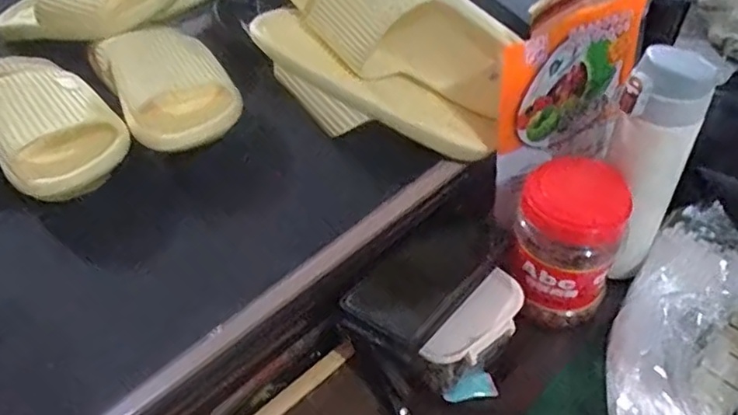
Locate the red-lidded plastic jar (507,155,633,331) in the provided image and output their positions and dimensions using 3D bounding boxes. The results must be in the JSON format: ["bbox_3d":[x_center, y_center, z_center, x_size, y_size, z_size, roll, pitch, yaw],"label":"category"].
[{"bbox_3d":[0.172,0.031,0.534,0.084,0.131,0.080,-1,44,1],"label":"red-lidded plastic jar"}]

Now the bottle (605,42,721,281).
[{"bbox_3d":[0.242,-0.034,0.531,0.061,0.203,0.060,-17,46,-15],"label":"bottle"}]

